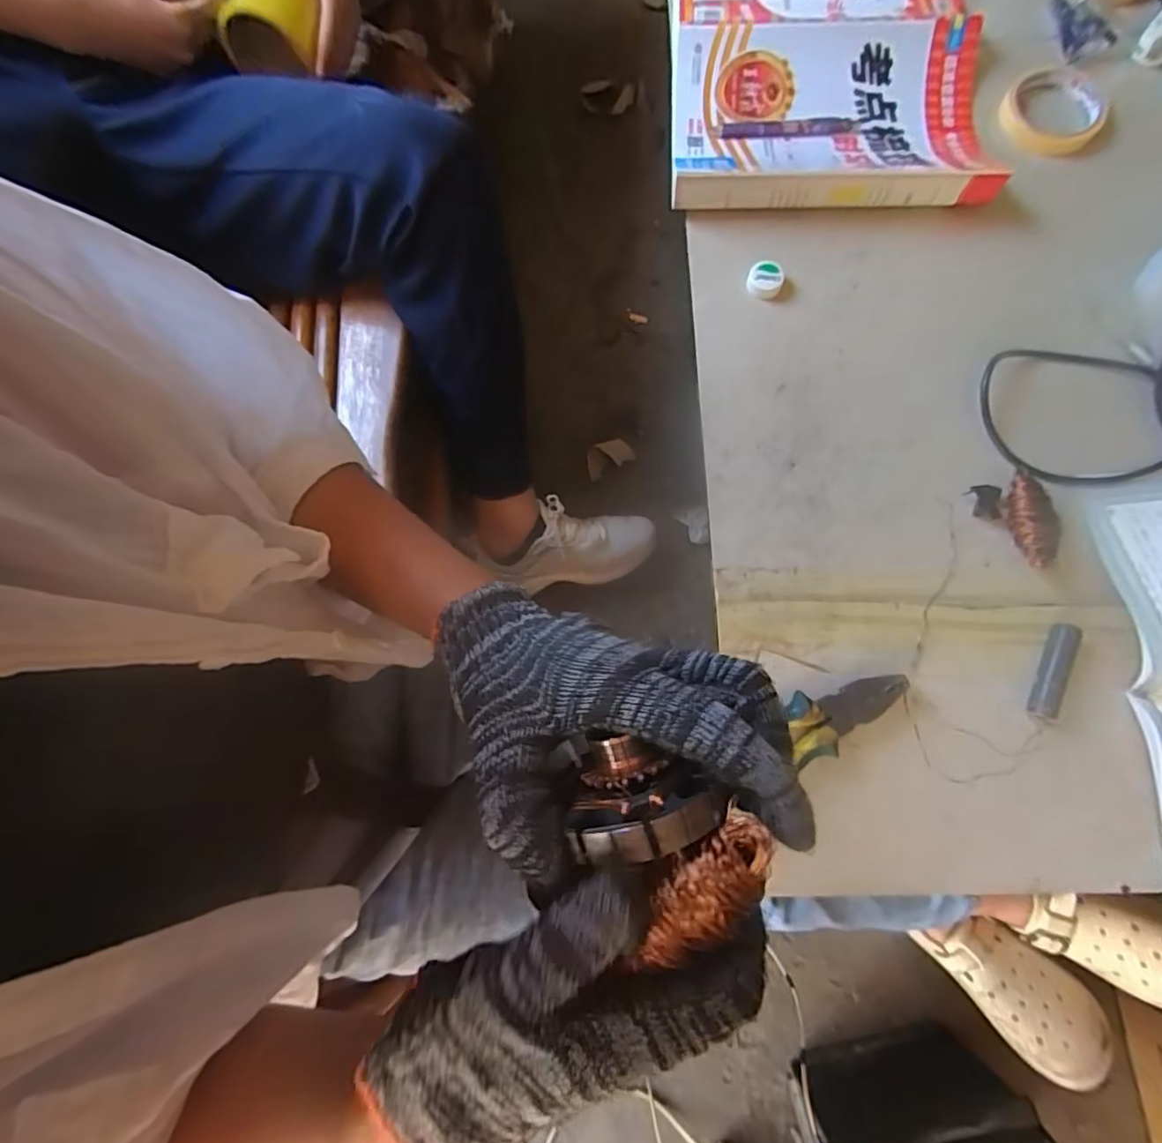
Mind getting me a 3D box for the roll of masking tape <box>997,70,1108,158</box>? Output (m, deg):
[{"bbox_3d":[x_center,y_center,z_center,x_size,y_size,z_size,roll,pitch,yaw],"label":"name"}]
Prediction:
[{"bbox_3d":[0.461,-0.451,0.548,0.089,0.026,0.094,0,79,0],"label":"roll of masking tape"}]

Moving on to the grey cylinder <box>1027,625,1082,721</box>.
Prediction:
[{"bbox_3d":[0.356,0.075,0.424,0.021,0.014,0.072,24,81,7],"label":"grey cylinder"}]

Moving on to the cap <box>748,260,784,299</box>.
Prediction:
[{"bbox_3d":[0.172,-0.271,0.523,0.032,0.013,0.030,0,79,2],"label":"cap"}]

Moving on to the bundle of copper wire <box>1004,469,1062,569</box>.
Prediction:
[{"bbox_3d":[0.361,-0.043,0.453,0.030,0.024,0.077,7,79,4],"label":"bundle of copper wire"}]

